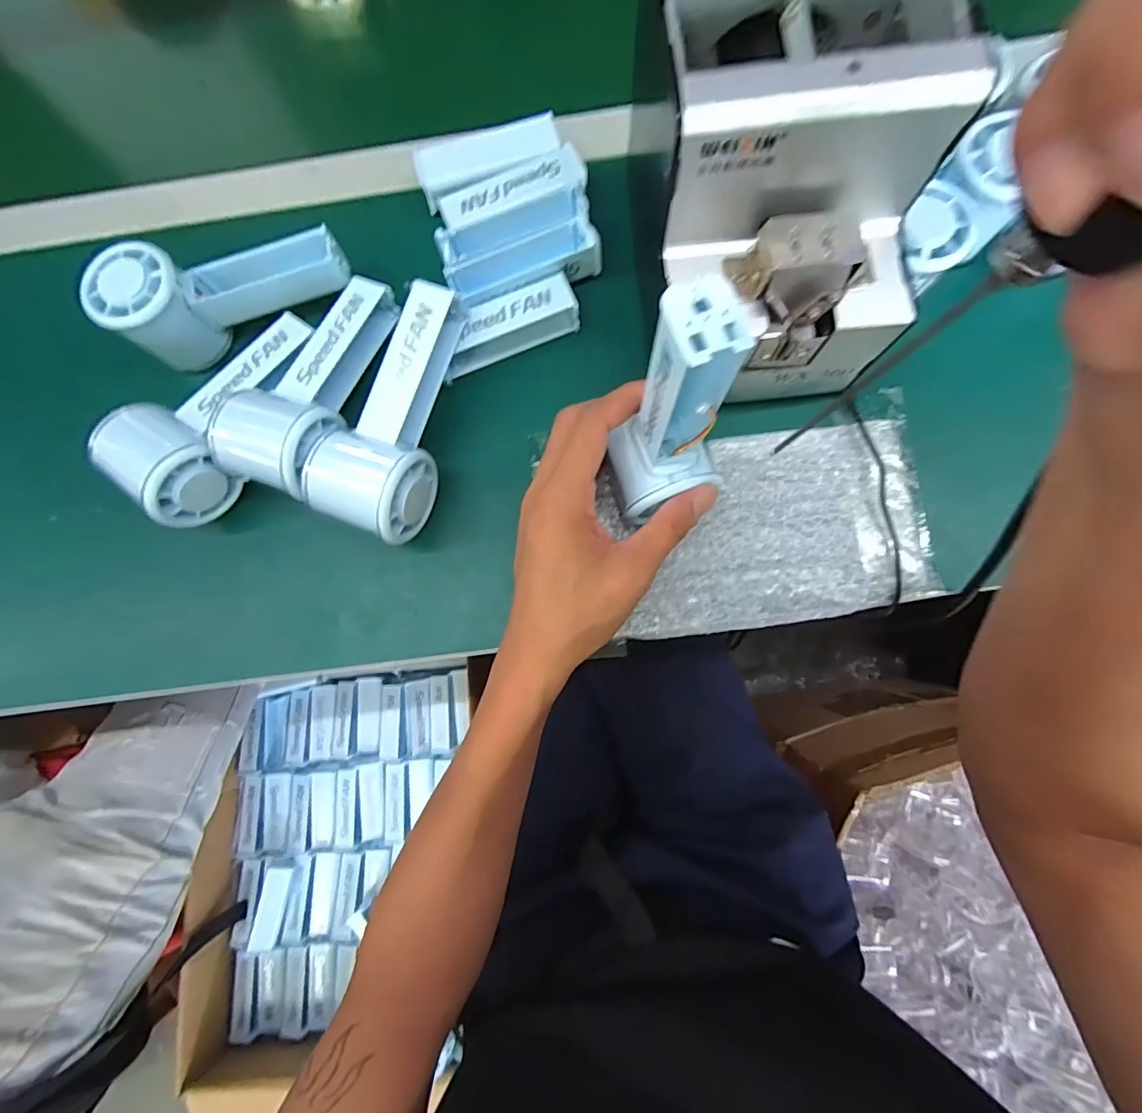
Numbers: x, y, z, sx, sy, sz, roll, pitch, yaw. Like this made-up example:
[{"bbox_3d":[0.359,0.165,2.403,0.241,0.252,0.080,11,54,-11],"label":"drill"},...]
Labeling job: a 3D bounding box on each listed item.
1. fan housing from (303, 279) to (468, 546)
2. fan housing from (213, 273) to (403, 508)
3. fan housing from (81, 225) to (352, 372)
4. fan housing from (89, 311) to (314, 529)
[{"bbox_3d":[-0.112,-0.090,0.302,0.060,0.048,0.153,11,82,5],"label":"fan housing"},{"bbox_3d":[-0.163,-0.113,0.320,0.069,0.050,0.155,21,70,7],"label":"fan housing"},{"bbox_3d":[-0.223,-0.173,0.325,0.146,0.058,0.058,-16,80,1],"label":"fan housing"},{"bbox_3d":[-0.222,-0.096,0.309,0.061,0.051,0.146,38,85,9],"label":"fan housing"}]

